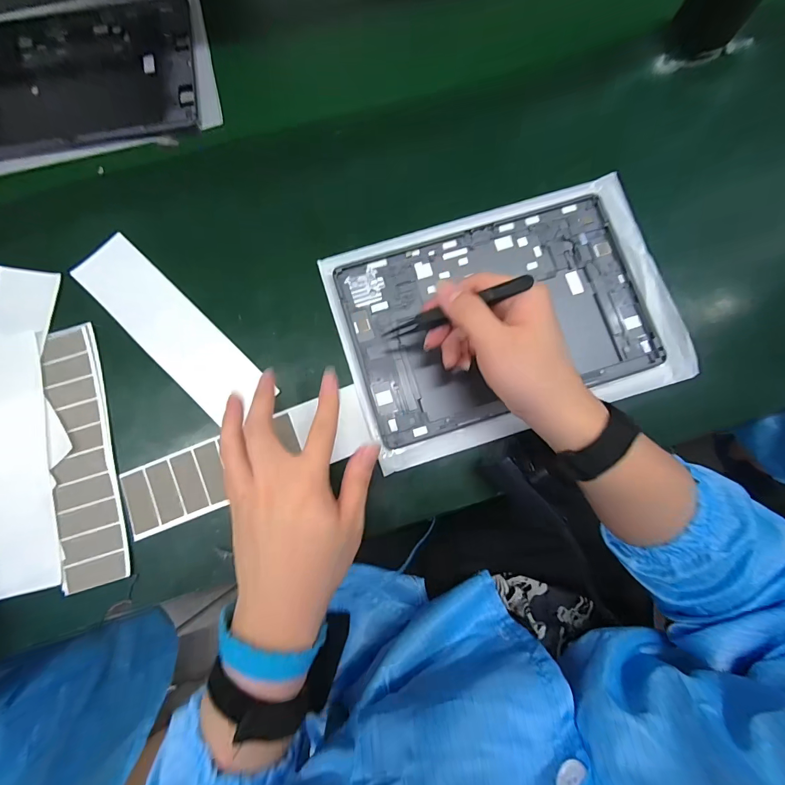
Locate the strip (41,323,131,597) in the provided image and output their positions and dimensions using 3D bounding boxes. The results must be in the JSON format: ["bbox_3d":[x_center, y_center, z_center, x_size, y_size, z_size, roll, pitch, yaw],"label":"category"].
[{"bbox_3d":[-0.264,0.051,0.318,0.054,0.006,0.219,-13,82,-2],"label":"strip"}]

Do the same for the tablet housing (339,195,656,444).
[{"bbox_3d":[0.093,-0.068,0.329,0.256,0.012,0.165,-17,80,-4],"label":"tablet housing"}]

